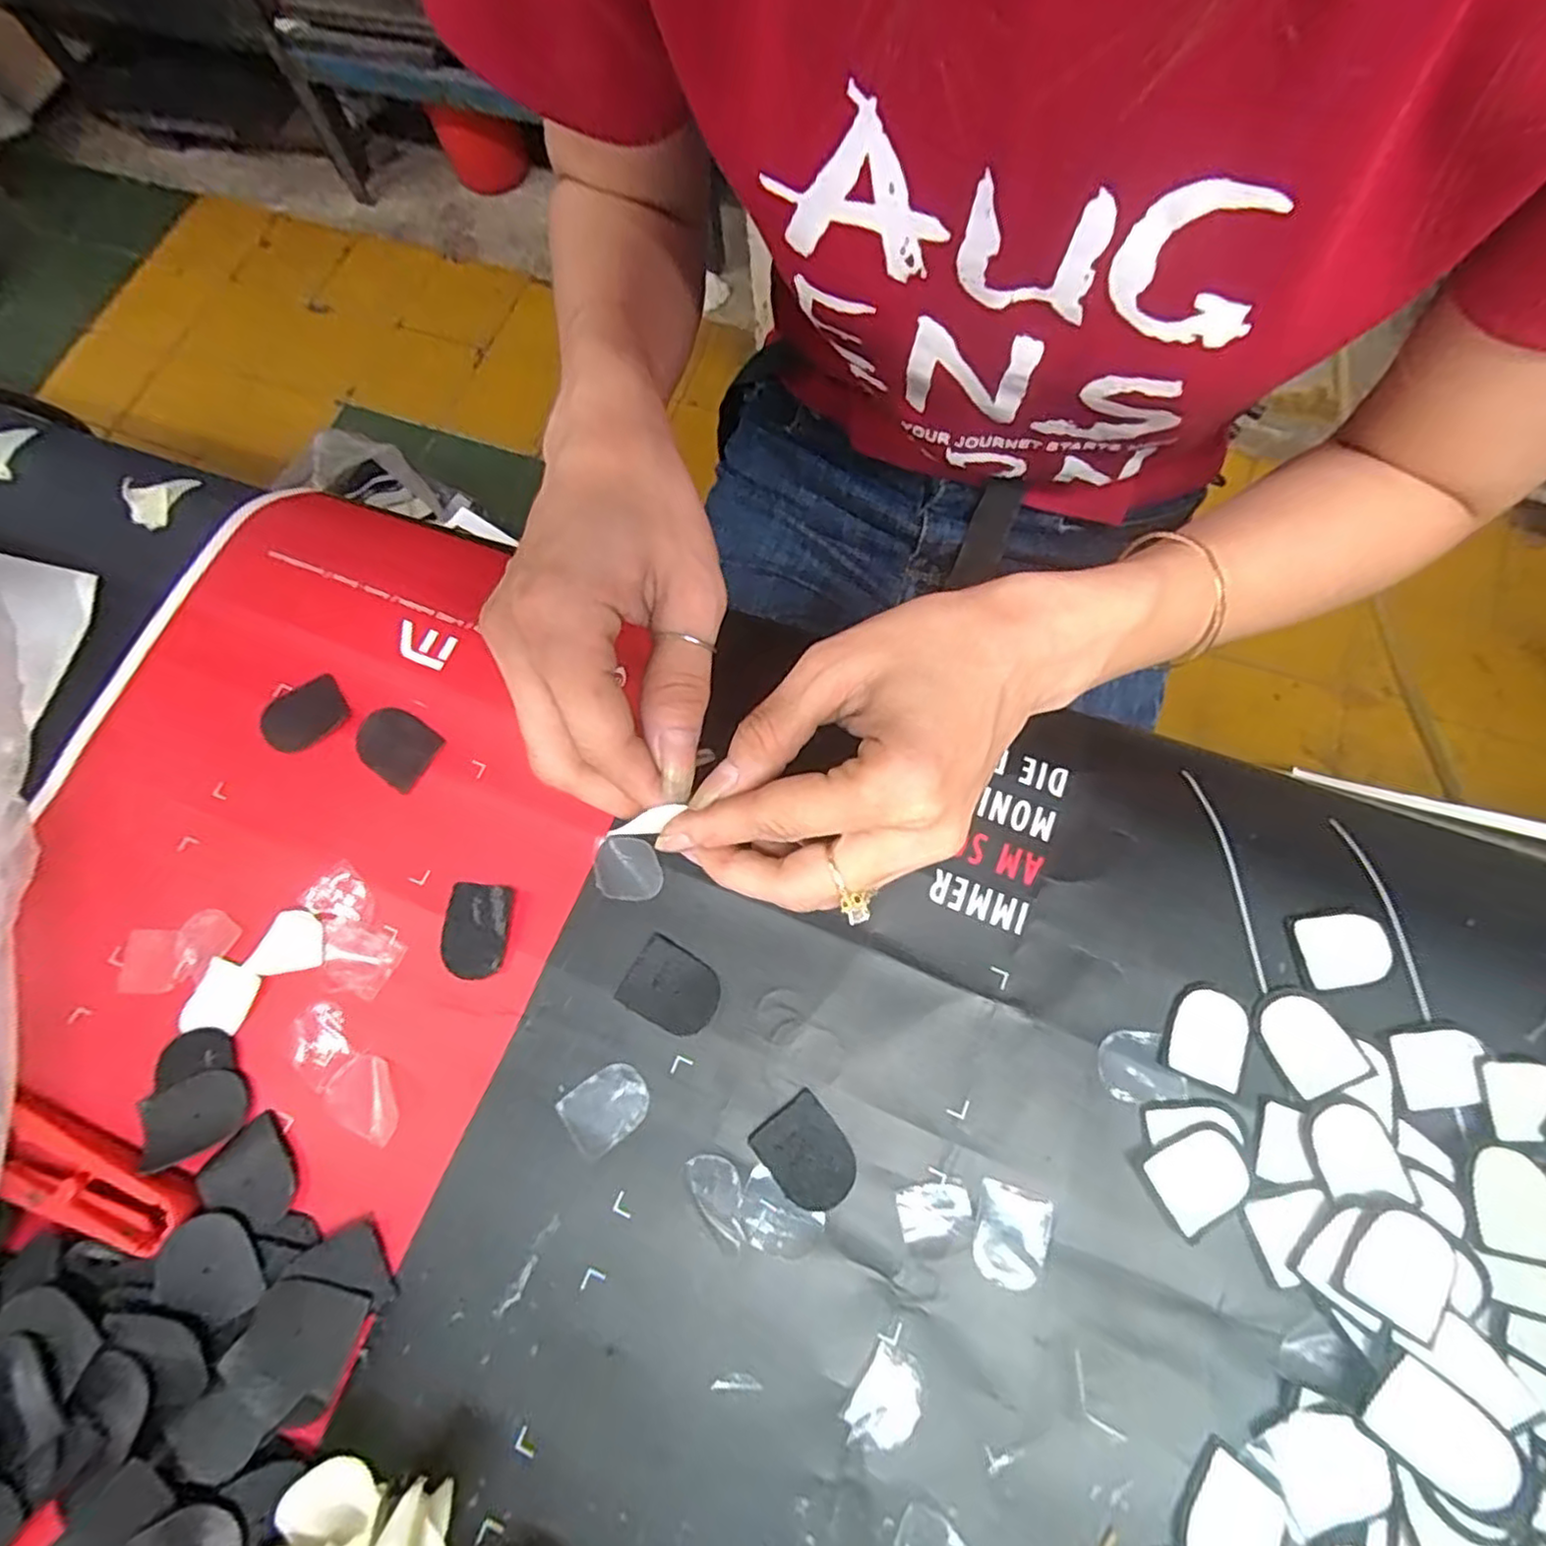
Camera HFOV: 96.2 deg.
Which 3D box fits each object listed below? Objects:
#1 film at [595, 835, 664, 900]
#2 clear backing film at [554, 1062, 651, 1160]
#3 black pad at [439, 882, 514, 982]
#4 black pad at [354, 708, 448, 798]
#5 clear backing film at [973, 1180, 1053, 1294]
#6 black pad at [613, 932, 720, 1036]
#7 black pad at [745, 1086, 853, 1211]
[{"bbox_3d":[-0.056,0.036,0.266,0.027,0.004,0.023,2,79,7],"label":"film"},{"bbox_3d":[-0.059,0.118,0.245,0.029,0.004,0.023,-37,75,-8],"label":"clear backing film"},{"bbox_3d":[-0.113,0.060,0.262,0.026,0.004,0.034,4,73,3],"label":"black pad"},{"bbox_3d":[-0.155,-0.012,0.284,0.033,0.004,0.027,32,77,11],"label":"black pad"},{"bbox_3d":[0.079,0.153,0.229,0.023,0.004,0.029,13,74,6],"label":"clear backing film"},{"bbox_3d":[-0.037,0.079,0.254,0.034,0.004,0.027,29,77,10],"label":"black pad"},{"bbox_3d":[0.012,0.131,0.237,0.027,0.004,0.034,-37,75,-9],"label":"black pad"}]

